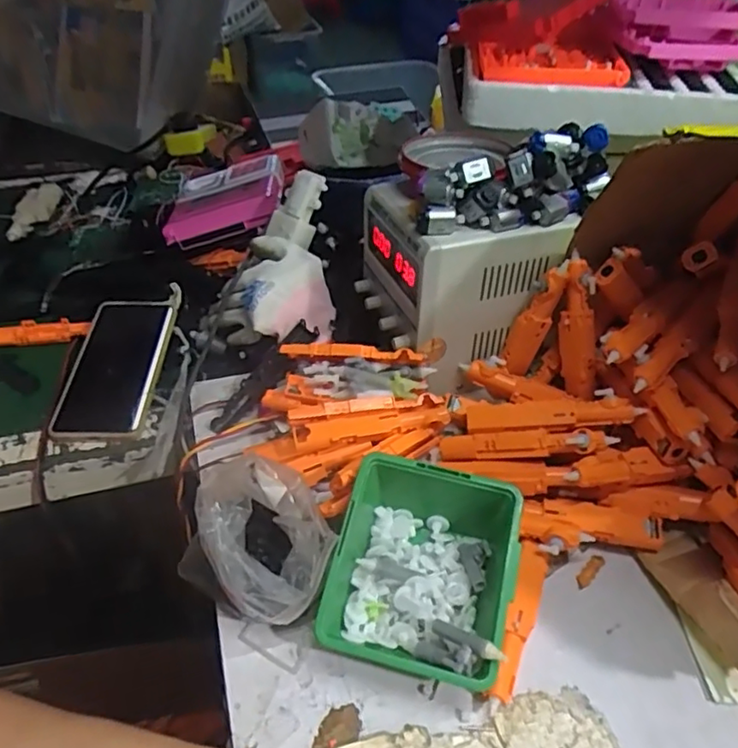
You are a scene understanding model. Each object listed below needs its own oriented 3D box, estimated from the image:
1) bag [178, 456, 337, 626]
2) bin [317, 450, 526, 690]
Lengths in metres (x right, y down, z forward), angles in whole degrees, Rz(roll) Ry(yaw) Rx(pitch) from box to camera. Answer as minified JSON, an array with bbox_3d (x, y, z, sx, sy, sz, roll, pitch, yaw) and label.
[{"bbox_3d":[-0.071,0.112,0.403,0.103,0.081,0.084,27,52,24],"label":"bag"},{"bbox_3d":[0.036,0.128,0.398,0.114,0.071,0.125,13,48,12],"label":"bin"}]

